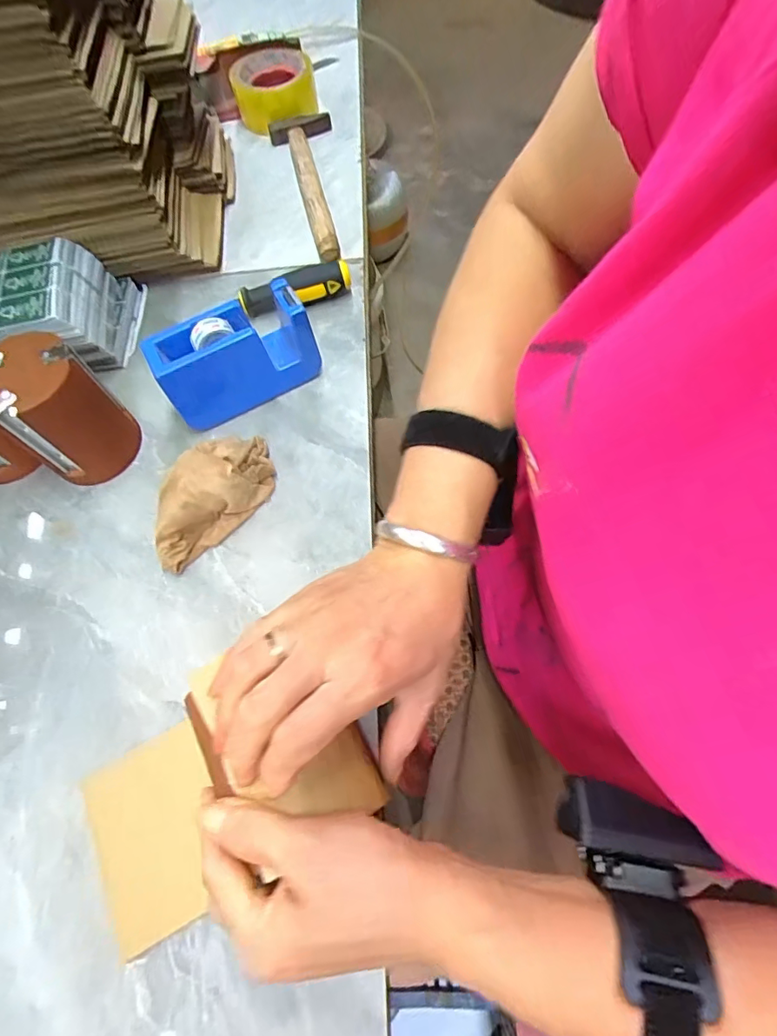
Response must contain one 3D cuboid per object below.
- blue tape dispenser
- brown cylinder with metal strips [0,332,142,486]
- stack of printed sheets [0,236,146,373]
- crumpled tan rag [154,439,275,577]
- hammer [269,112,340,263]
[{"bbox_3d":[-0.127,-0.134,0.430,0.128,0.078,0.048,-28,67,-9],"label":"blue tape dispenser"},{"bbox_3d":[-0.256,-0.081,0.403,0.074,0.101,0.075,36,72,18],"label":"brown cylinder with metal strips"},{"bbox_3d":[-0.331,-0.184,0.468,0.169,0.077,0.110,-14,65,-3],"label":"stack of printed sheets"},{"bbox_3d":[-0.141,-0.020,0.394,0.054,0.052,0.120,40,73,19],"label":"crumpled tan rag"},{"bbox_3d":[-0.084,-0.376,0.569,0.070,0.027,0.235,-12,65,-2],"label":"hammer"}]

